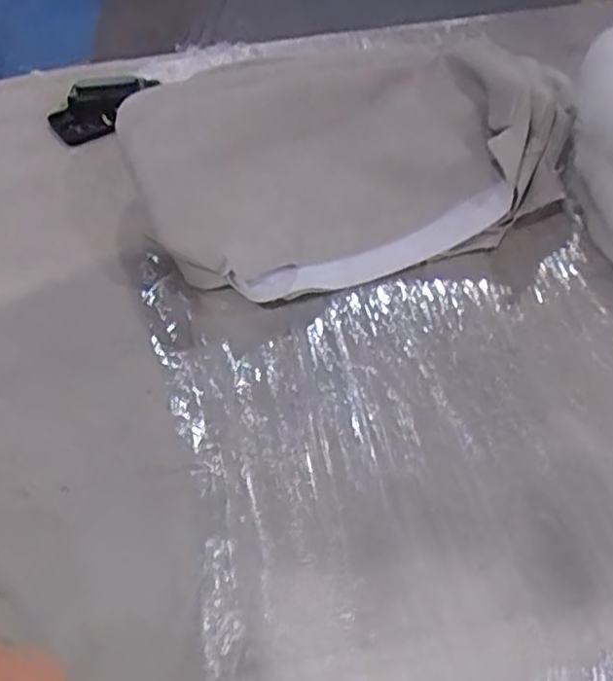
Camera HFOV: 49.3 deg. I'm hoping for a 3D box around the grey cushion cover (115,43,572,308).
[{"bbox_3d":[0.017,-0.227,0.744,0.419,0.154,0.360,-18,50,-12],"label":"grey cushion cover"}]

